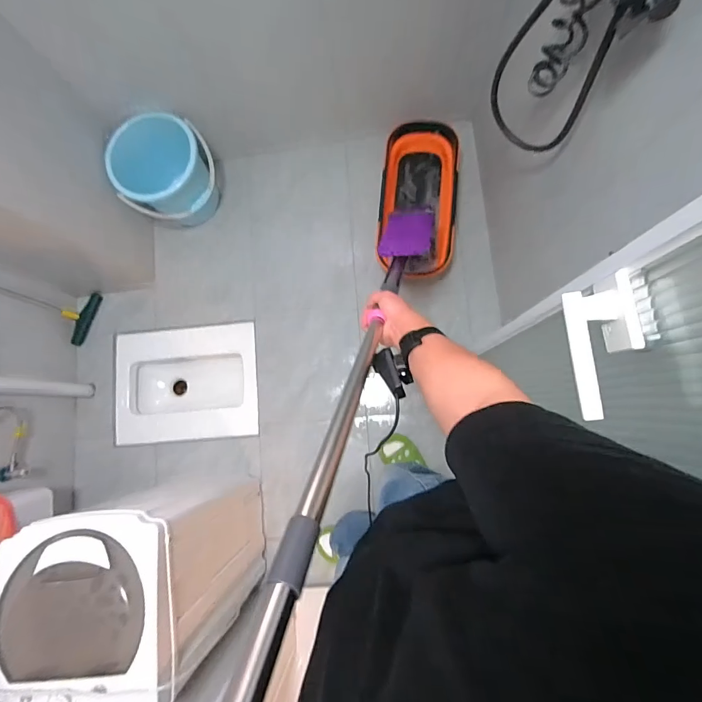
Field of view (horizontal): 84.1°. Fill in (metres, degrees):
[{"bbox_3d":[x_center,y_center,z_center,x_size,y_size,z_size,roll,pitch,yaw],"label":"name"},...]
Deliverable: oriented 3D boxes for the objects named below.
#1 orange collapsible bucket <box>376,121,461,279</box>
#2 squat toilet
[{"bbox_3d":[0.218,-0.484,1.271,0.246,0.183,0.470,3,85,6],"label":"orange collapsible bucket"},{"bbox_3d":[-0.619,0.126,1.525,0.558,0.199,0.424,-6,84,5],"label":"squat toilet"}]

